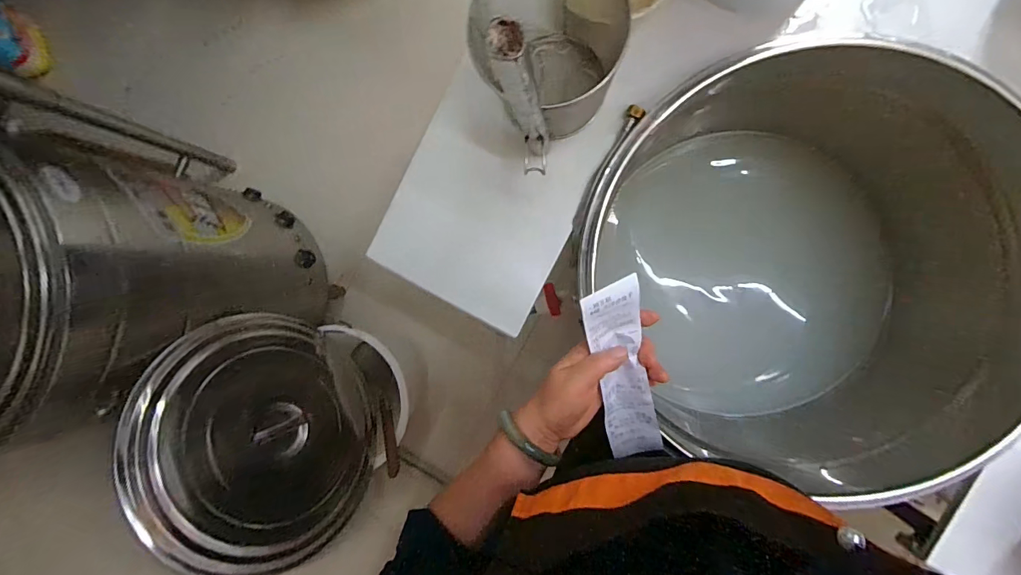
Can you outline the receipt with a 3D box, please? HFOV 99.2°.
[{"bbox_3d":[0.110,0.089,0.417,0.050,0.023,0.222,-12,123,9],"label":"receipt"}]

